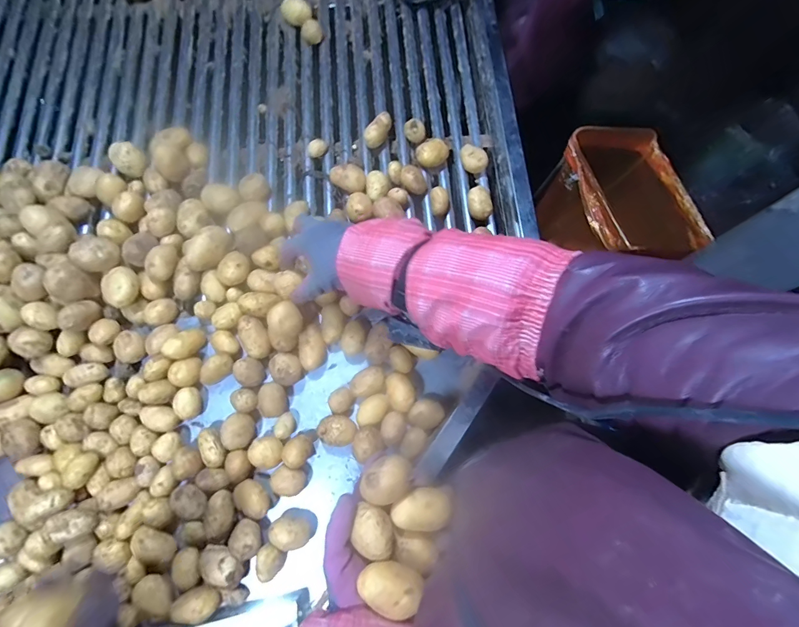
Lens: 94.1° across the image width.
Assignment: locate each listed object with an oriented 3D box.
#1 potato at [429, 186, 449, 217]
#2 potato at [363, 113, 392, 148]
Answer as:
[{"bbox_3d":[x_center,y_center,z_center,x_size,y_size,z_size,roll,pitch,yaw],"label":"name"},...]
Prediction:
[{"bbox_3d":[0.061,-0.170,0.564,0.024,0.024,0.038,-12,72,-7],"label":"potato"},{"bbox_3d":[-0.034,-0.288,0.593,0.032,0.035,0.054,21,71,5],"label":"potato"}]

